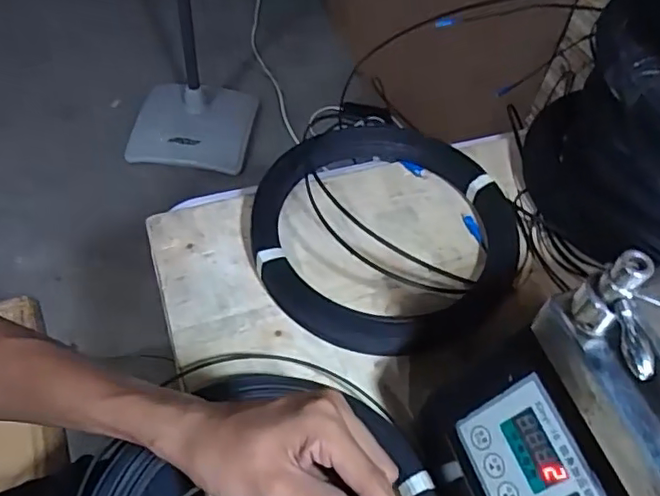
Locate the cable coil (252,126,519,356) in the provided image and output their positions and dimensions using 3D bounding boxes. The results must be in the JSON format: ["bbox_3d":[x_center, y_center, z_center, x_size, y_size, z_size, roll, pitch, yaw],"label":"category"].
[{"bbox_3d":[0.071,-0.023,0.695,0.317,0.046,0.305,2,53,-2],"label":"cable coil"}]

